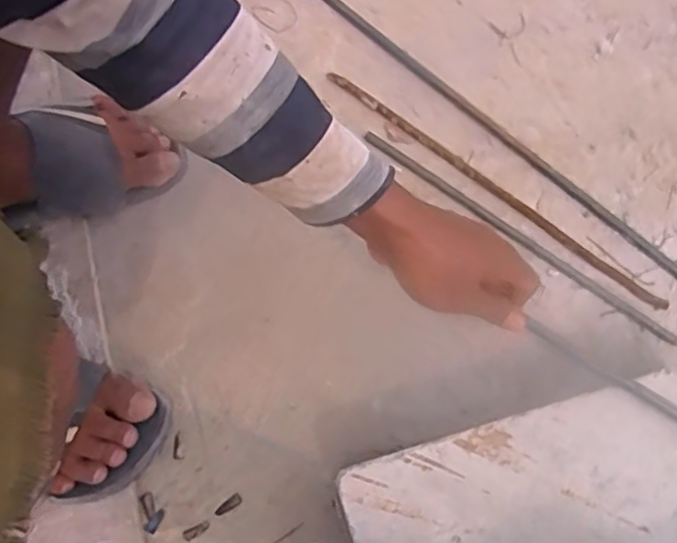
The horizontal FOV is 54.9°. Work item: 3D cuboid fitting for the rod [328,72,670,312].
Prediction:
[{"bbox_3d":[0.158,-0.092,0.684,0.418,0.011,0.017,38,74,11],"label":"rod"}]

